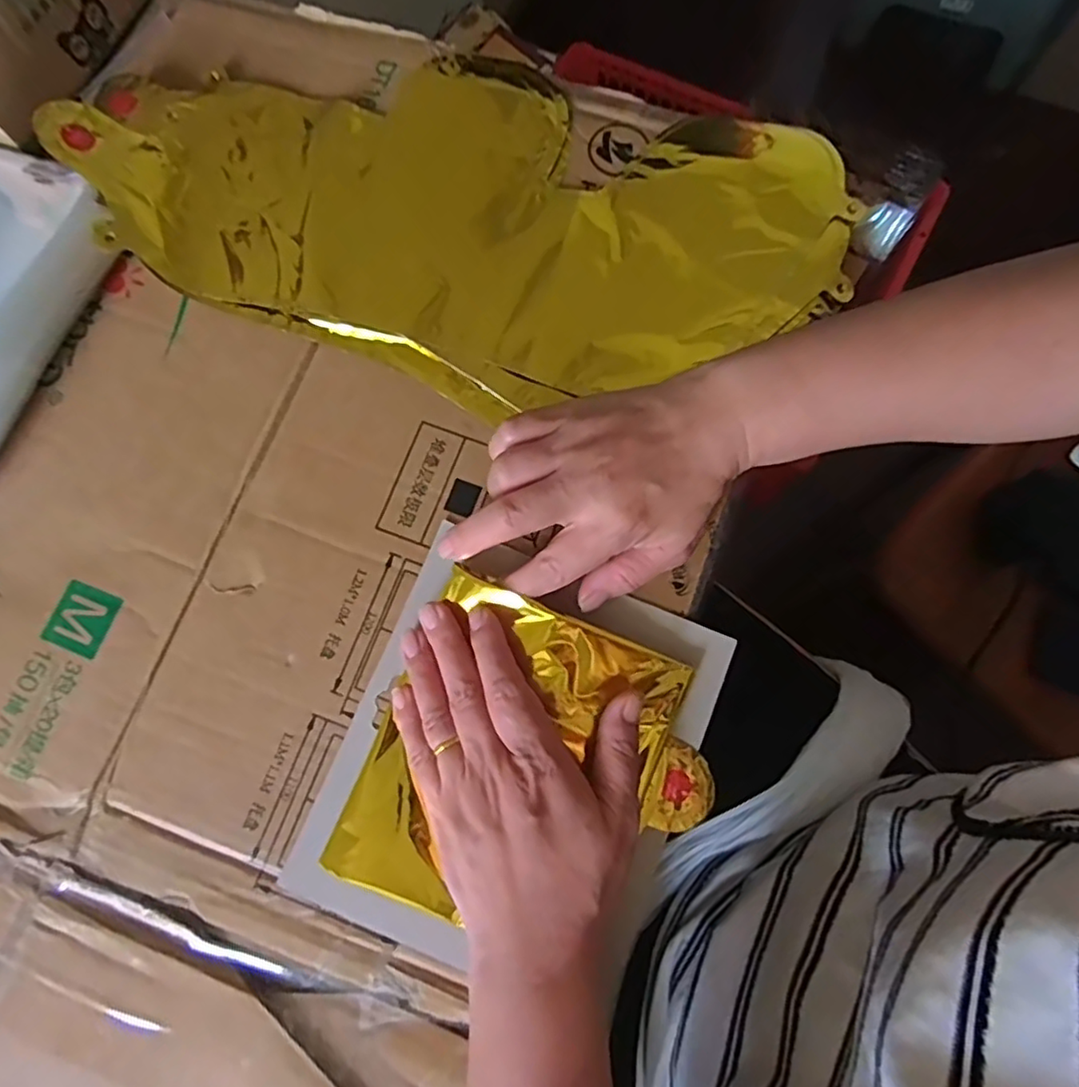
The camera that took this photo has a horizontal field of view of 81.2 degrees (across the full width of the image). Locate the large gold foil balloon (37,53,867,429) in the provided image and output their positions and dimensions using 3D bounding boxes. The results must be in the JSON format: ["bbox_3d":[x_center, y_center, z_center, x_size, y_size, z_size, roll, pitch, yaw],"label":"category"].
[{"bbox_3d":[-0.045,-0.195,0.361,0.427,0.026,0.216,16,79,5],"label":"large gold foil balloon"}]

